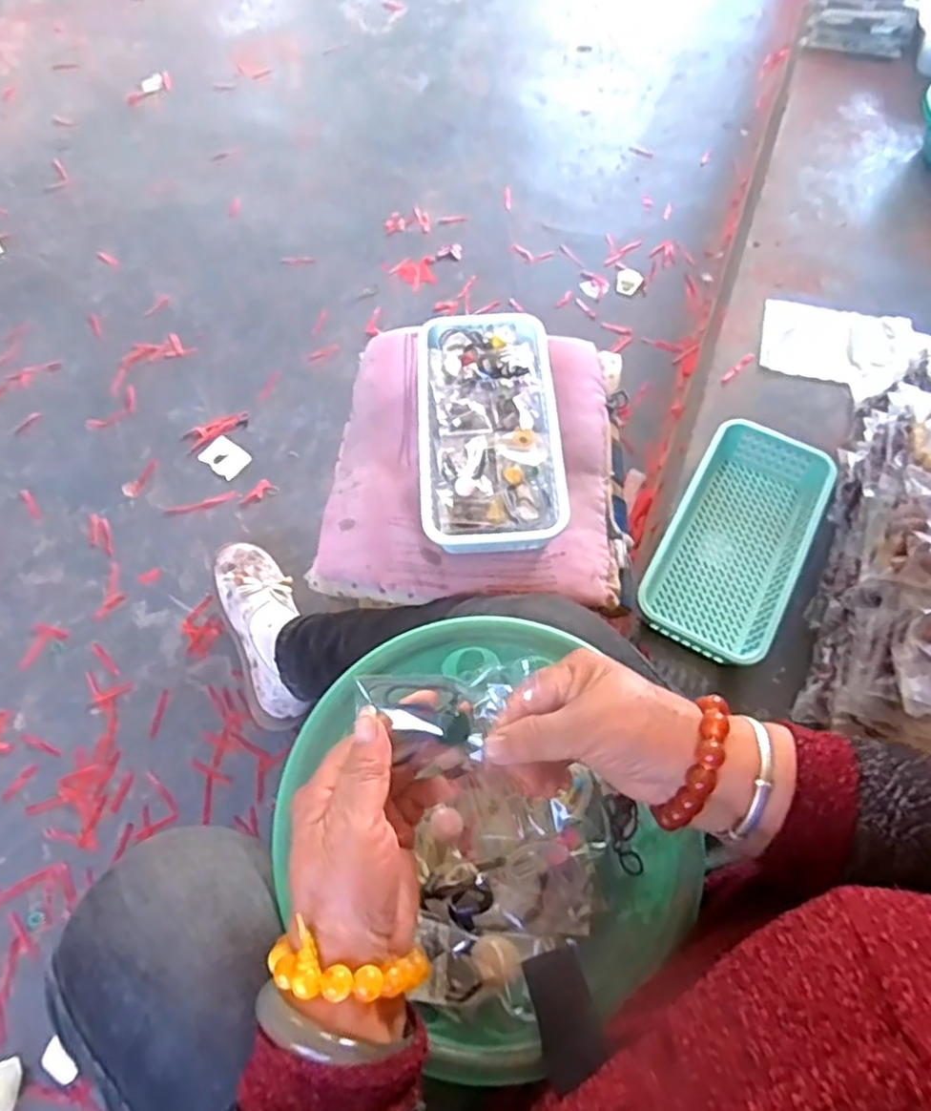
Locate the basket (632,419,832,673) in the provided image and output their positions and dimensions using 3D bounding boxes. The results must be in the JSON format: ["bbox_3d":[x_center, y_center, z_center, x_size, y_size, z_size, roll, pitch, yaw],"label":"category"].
[{"bbox_3d":[0.279,-0.014,0.715,0.127,0.057,0.269,27,67,13],"label":"basket"}]

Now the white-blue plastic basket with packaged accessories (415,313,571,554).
[{"bbox_3d":[0.021,-0.128,0.666,0.133,0.043,0.269,-1,63,-2],"label":"white-blue plastic basket with packaged accessories"}]

